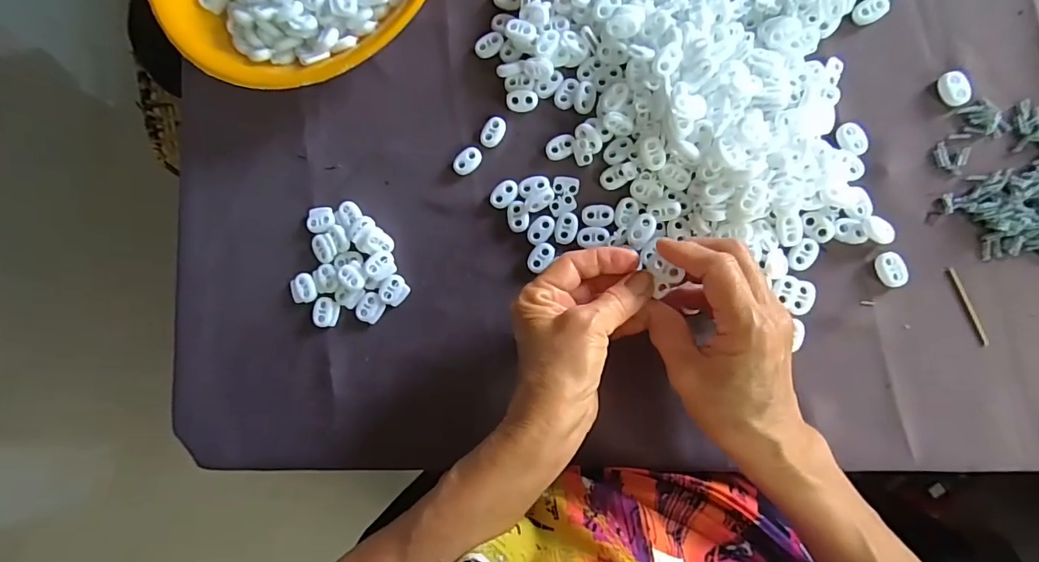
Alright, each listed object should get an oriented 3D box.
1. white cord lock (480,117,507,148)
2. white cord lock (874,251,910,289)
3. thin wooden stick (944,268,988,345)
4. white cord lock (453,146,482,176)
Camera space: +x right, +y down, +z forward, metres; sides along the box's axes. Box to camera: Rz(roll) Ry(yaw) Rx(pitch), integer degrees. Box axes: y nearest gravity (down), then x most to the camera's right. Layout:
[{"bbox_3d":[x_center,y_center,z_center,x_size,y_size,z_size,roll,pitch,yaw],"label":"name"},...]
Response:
[{"bbox_3d":[-0.019,-0.110,0.361,0.014,0.004,0.023,33,90,10],"label":"white cord lock"},{"bbox_3d":[0.238,-0.007,0.314,0.016,0.006,0.022,-6,84,7],"label":"white cord lock"},{"bbox_3d":[0.281,0.016,0.306,0.004,0.004,0.052,-21,82,6],"label":"thin wooden stick"},{"bbox_3d":[-0.038,-0.089,0.363,0.015,0.004,0.023,38,91,10],"label":"white cord lock"}]

